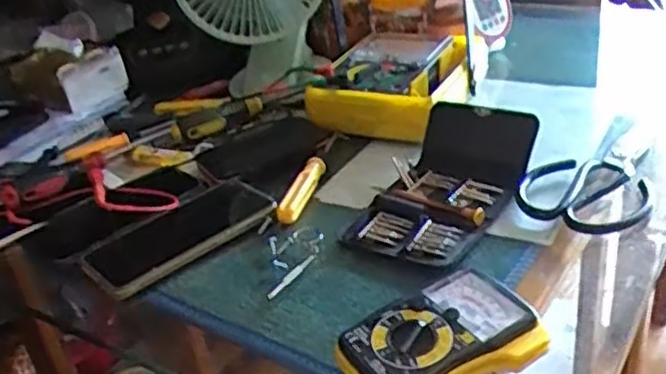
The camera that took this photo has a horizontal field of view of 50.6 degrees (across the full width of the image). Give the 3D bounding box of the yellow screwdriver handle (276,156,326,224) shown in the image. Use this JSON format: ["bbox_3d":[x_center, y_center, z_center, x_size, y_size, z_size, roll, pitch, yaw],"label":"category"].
[{"bbox_3d":[-0.027,0.001,0.630,0.013,0.021,0.081,4,32,20],"label":"yellow screwdriver handle"}]

